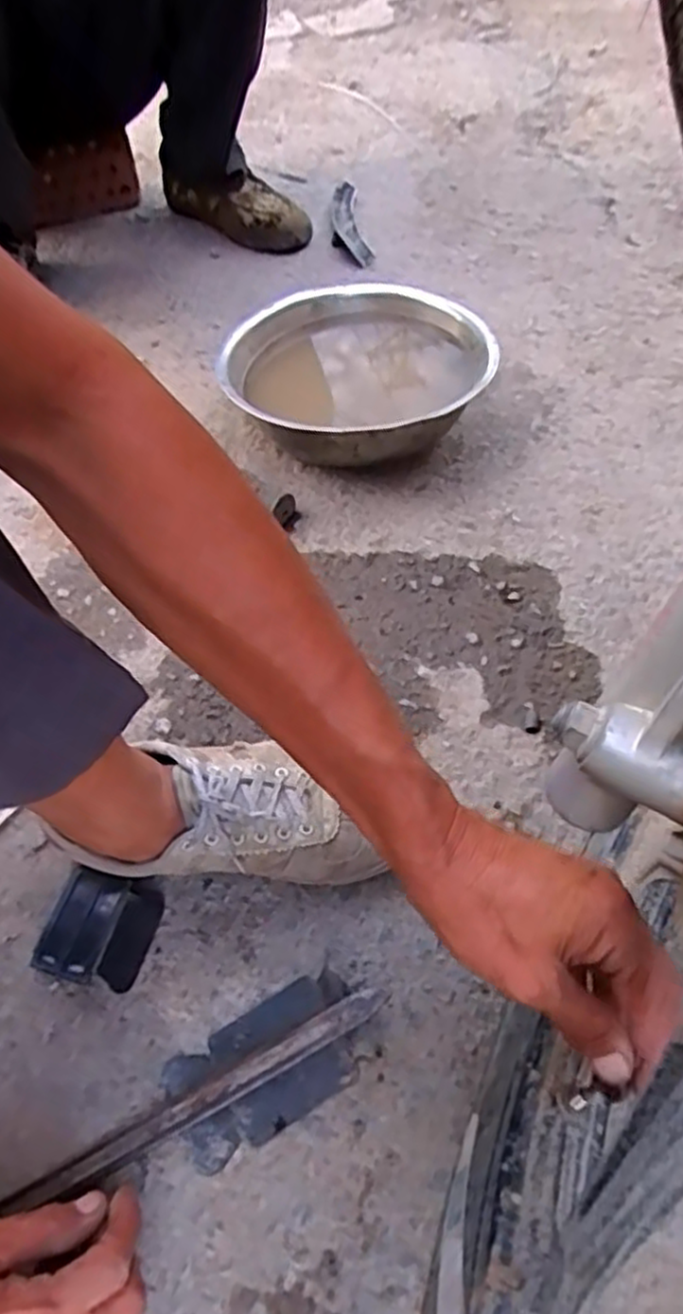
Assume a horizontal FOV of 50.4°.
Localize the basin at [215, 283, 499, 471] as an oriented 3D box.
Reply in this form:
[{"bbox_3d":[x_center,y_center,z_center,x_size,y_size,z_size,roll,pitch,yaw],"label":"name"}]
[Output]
[{"bbox_3d":[0.030,-0.302,0.793,0.251,0.095,0.279,-23,57,-11],"label":"basin"}]

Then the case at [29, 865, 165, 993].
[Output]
[{"bbox_3d":[-0.172,0.188,0.508,0.073,0.041,0.075,9,57,11],"label":"case"}]

